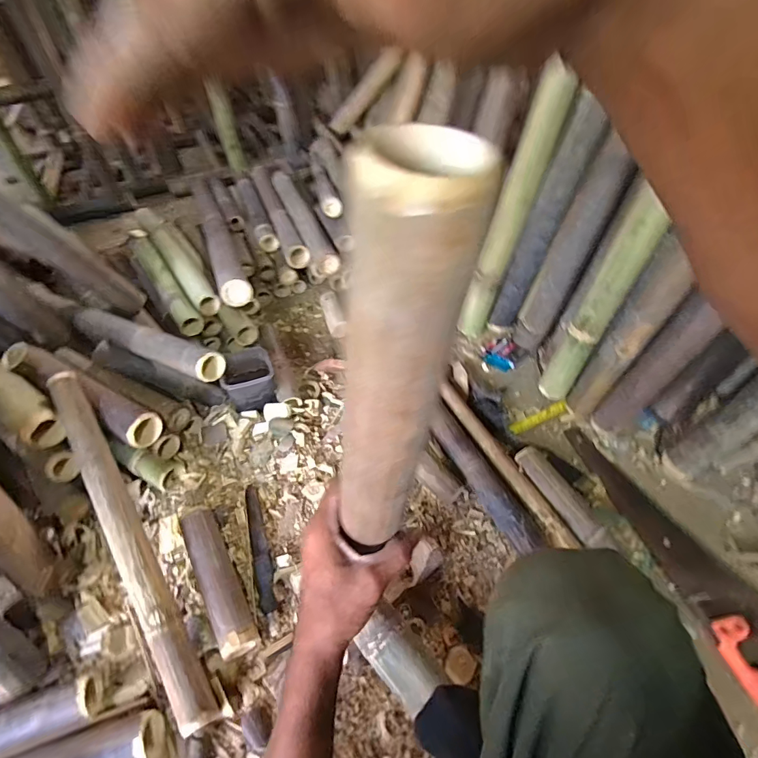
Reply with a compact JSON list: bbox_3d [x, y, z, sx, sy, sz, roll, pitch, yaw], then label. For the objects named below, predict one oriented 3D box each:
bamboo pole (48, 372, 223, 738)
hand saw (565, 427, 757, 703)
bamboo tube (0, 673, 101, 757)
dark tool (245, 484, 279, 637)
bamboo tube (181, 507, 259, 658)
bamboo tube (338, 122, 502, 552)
[{"bbox_3d":[-0.438,0.245,0.720,0.058,0.043,0.652,-29,69,-20],"label":"bamboo pole"},{"bbox_3d":[0.528,0.266,0.774,0.129,0.038,0.491,-14,49,-8],"label":"hand saw"},{"bbox_3d":[-0.550,0.513,0.612,0.273,0.068,0.069,-17,50,-11],"label":"bamboo tube"},{"bbox_3d":[-0.220,0.319,0.788,0.033,0.012,0.286,-17,49,-10],"label":"dark tool"},{"bbox_3d":[-0.280,0.341,0.737,0.056,0.061,0.258,-26,52,-18],"label":"bamboo tube"},{"bbox_3d":[0.005,0.029,0.256,0.041,0.314,0.039,21,49,12],"label":"bamboo tube"}]

